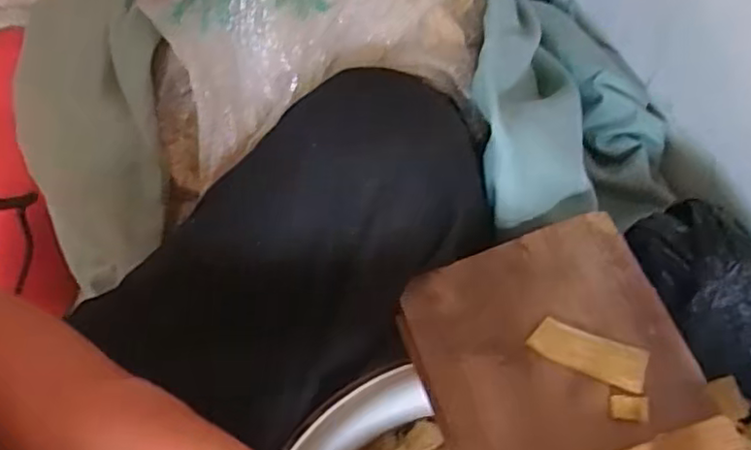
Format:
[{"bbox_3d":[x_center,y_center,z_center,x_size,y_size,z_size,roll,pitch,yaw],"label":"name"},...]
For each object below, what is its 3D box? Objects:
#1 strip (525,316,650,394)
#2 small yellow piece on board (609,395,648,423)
[{"bbox_3d":[0.133,0.080,0.396,0.070,0.004,0.026,19,66,10],"label":"strip"},{"bbox_3d":[0.154,0.111,0.383,0.021,0.006,0.015,8,65,4],"label":"small yellow piece on board"}]

